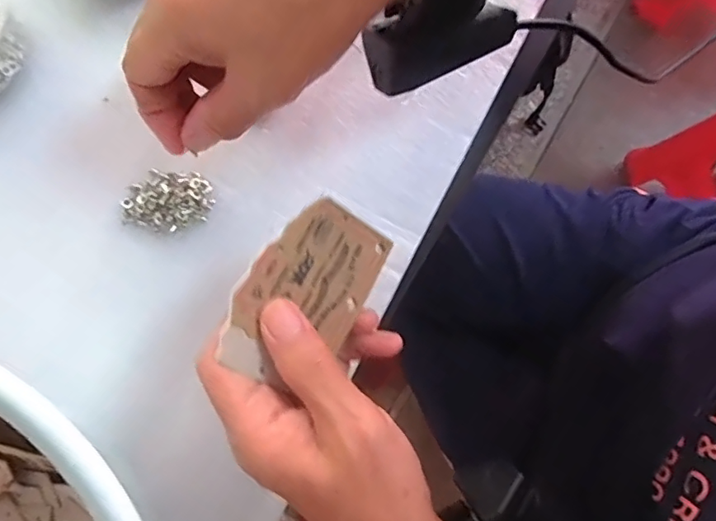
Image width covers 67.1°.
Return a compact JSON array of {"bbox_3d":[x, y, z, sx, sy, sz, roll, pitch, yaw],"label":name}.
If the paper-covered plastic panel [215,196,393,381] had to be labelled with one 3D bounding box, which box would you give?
[{"bbox_3d":[-0.023,0.014,0.240,0.053,0.004,0.083,34,76,-23],"label":"paper-covered plastic panel"}]

